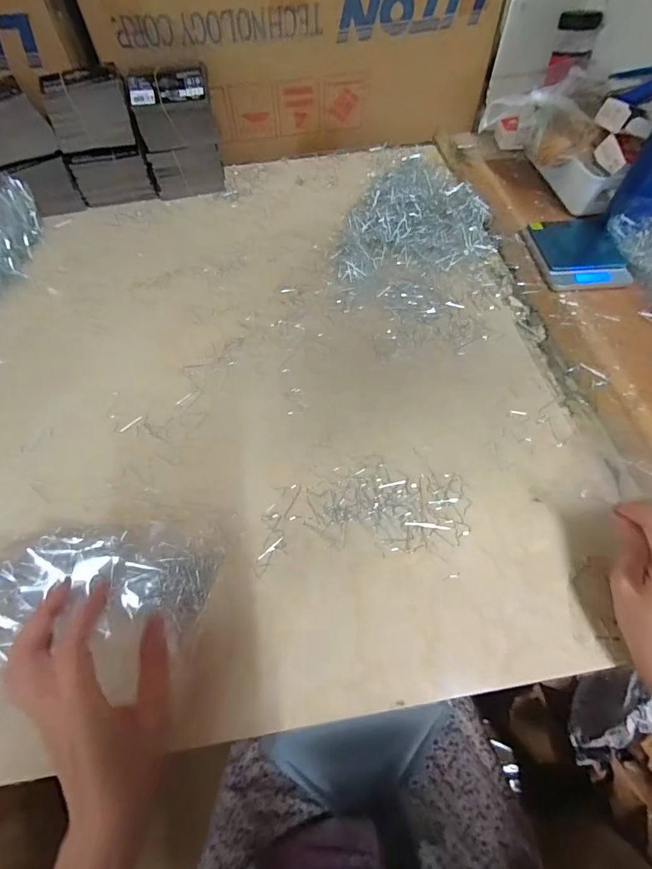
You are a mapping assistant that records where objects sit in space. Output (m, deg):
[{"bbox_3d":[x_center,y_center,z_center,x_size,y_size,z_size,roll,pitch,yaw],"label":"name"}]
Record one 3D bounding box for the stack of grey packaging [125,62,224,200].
[{"bbox_3d":[-0.214,-0.436,0.627,0.110,0.149,0.048,-8,59,-4],"label":"stack of grey packaging"}]

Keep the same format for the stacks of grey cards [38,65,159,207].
[{"bbox_3d":[-0.327,-0.429,0.621,0.104,0.152,0.060,-13,60,-7],"label":"stacks of grey cards"}]

